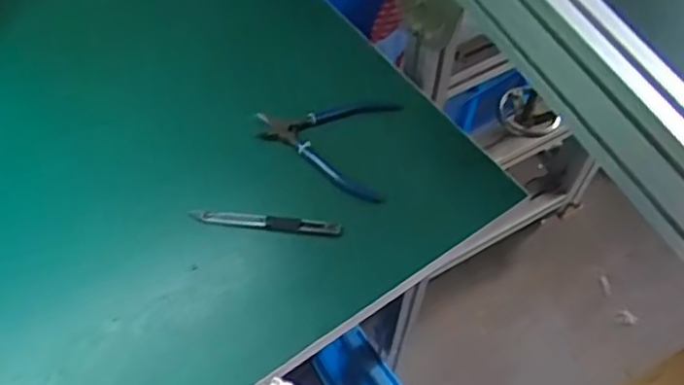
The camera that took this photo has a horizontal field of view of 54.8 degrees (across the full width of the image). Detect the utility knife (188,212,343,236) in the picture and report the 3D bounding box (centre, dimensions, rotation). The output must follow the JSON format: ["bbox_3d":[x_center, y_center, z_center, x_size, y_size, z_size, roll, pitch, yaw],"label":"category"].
[{"bbox_3d":[-0.070,0.028,0.608,0.137,0.009,0.016,6,57,1],"label":"utility knife"}]

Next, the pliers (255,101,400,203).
[{"bbox_3d":[-0.019,-0.054,0.657,0.138,0.022,0.118,11,58,5],"label":"pliers"}]

